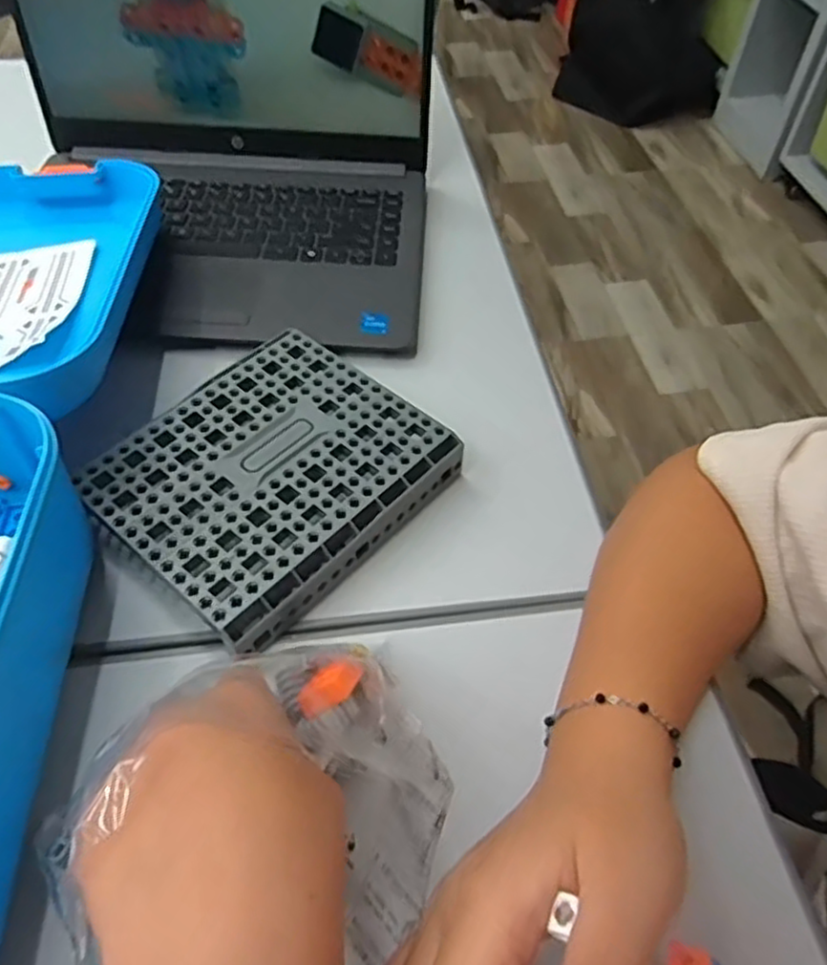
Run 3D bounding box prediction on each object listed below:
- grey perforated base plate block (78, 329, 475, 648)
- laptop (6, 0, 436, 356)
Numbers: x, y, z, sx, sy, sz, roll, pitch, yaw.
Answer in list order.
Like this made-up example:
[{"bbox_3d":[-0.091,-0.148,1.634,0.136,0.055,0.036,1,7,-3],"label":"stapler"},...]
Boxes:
[{"bbox_3d":[-0.079,-0.005,0.408,0.142,0.026,0.169,35,59,23],"label":"grey perforated base plate block"},{"bbox_3d":[-0.151,-0.263,0.489,0.320,0.210,0.259,3,52,1],"label":"laptop"}]

